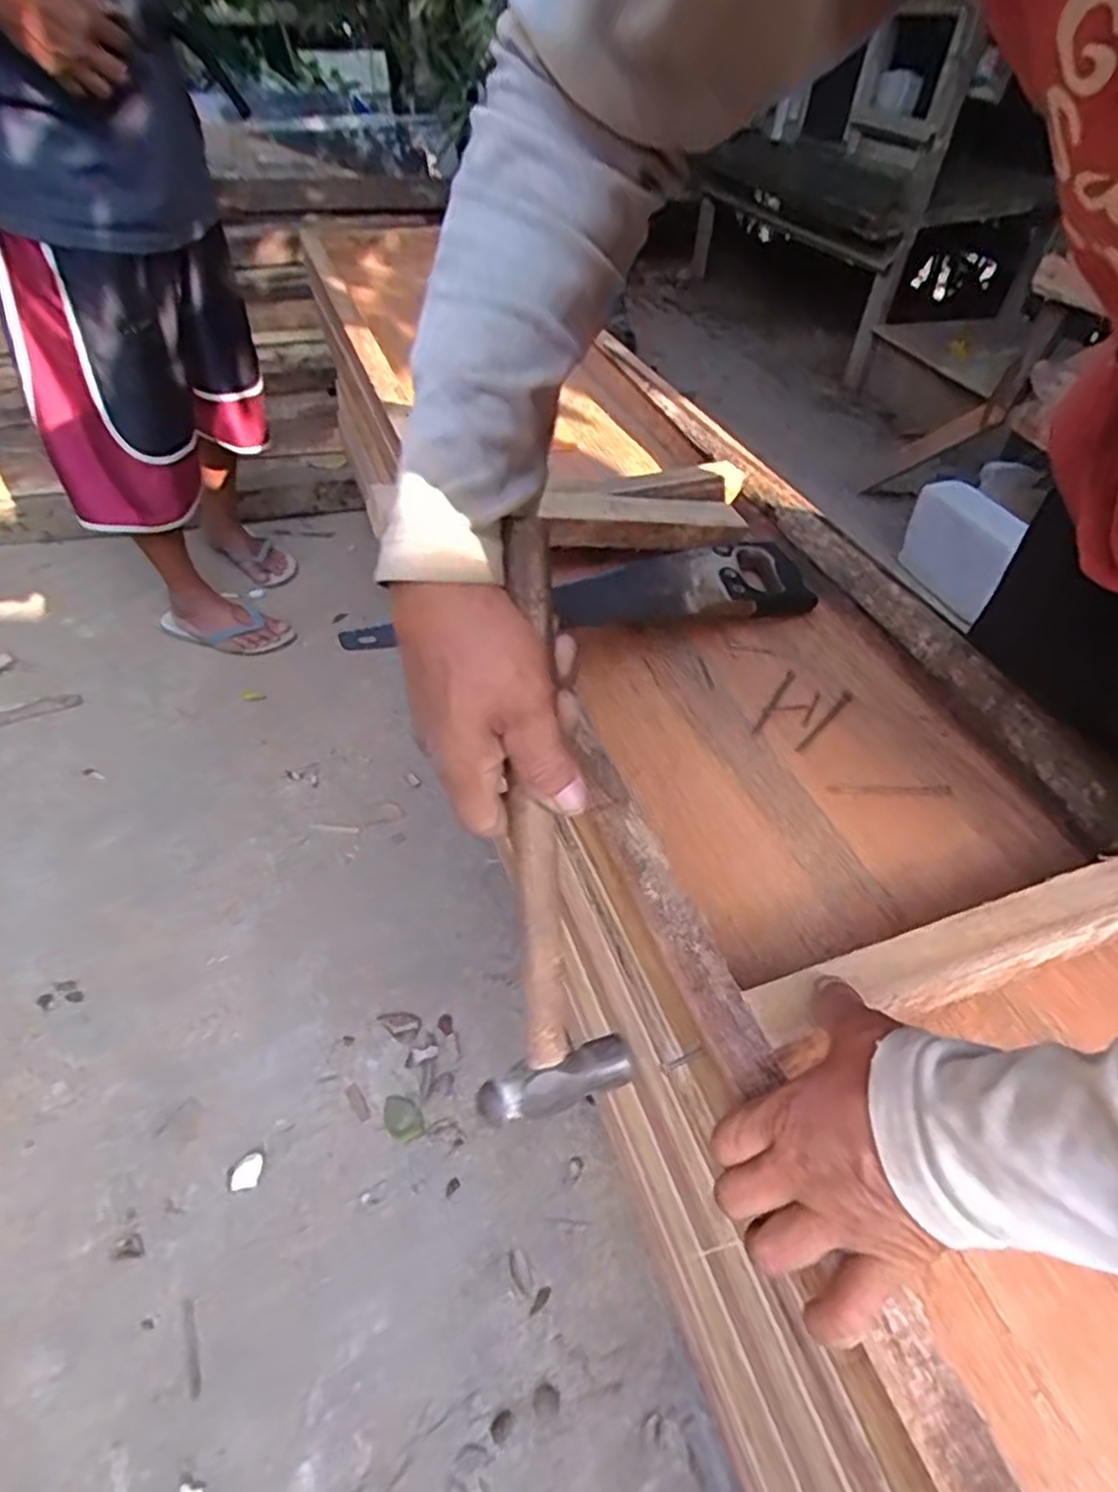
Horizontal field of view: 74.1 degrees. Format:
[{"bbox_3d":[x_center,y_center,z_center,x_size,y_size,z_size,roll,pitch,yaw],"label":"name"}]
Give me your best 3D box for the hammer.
[{"bbox_3d":[-0.007,0.037,0.363,0.073,0.286,0.022,-3,5,-7],"label":"hammer"}]

